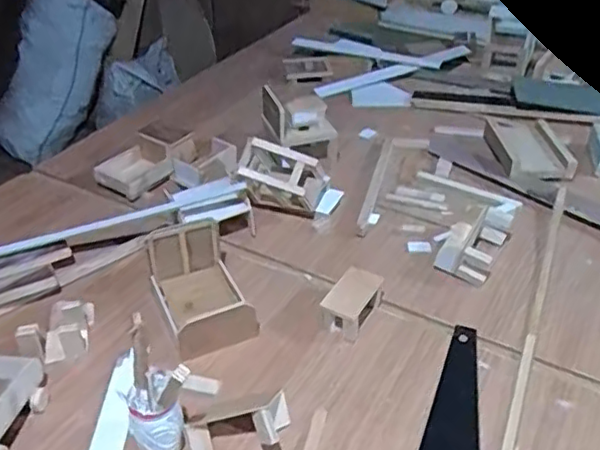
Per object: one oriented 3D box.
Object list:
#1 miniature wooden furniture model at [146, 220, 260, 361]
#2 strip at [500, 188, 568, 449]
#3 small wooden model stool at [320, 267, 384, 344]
[{"bbox_3d":[-0.154,0.099,0.963,0.126,0.097,0.199,-19,53,-20],"label":"miniature wooden furniture model"},{"bbox_3d":[0.365,0.145,0.969,0.017,0.015,0.725,14,40,21],"label":"strip"},{"bbox_3d":[0.084,0.117,0.972,0.060,0.061,0.110,21,43,28],"label":"small wooden model stool"}]

